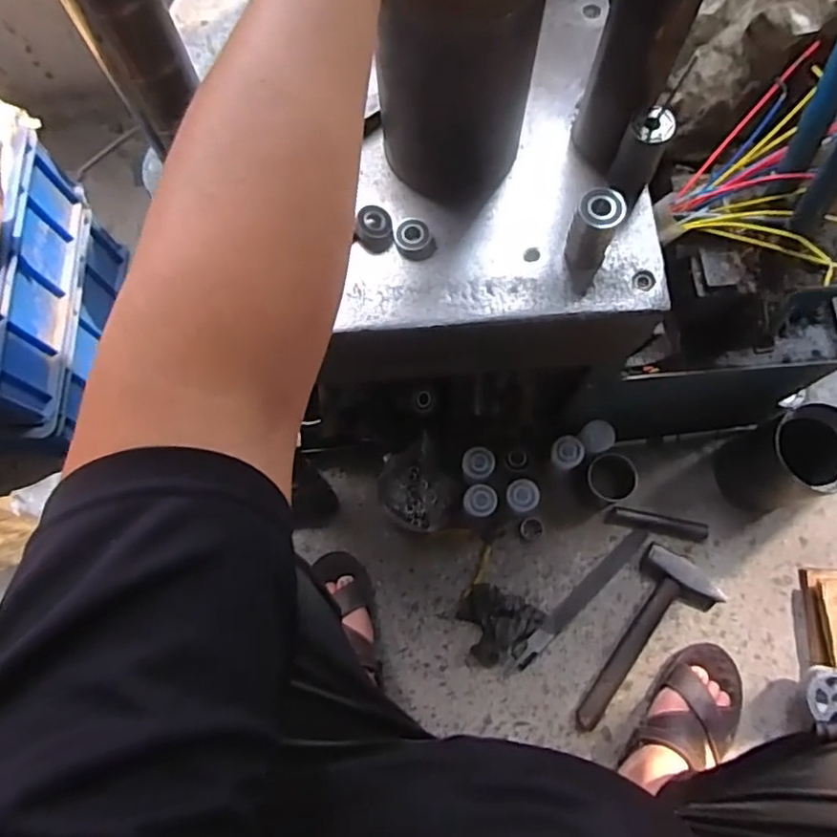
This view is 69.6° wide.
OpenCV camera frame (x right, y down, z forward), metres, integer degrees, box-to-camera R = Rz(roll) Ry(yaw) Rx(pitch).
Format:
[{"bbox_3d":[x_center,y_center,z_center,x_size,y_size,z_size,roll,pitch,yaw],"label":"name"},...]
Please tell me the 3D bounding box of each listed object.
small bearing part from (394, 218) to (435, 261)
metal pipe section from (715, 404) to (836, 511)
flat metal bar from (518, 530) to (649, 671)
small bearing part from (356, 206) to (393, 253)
[{"bbox_3d":[-0.004,-0.167,0.561,0.033,0.013,0.036,-17,74,-4],"label":"small bearing part"},{"bbox_3d":[0.523,0.062,0.859,0.115,0.168,0.123,-20,74,-5],"label":"metal pipe section"},{"bbox_3d":[0.239,0.260,0.889,0.264,0.008,0.027,-42,77,-11],"label":"flat metal bar"},{"bbox_3d":[-0.040,-0.176,0.562,0.030,0.018,0.037,-5,73,0],"label":"small bearing part"}]

